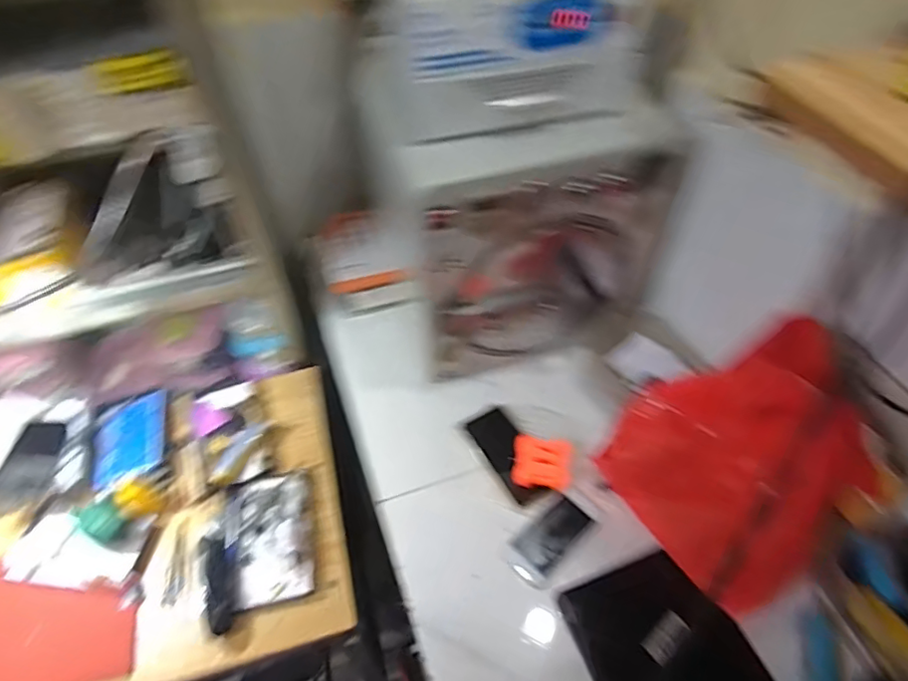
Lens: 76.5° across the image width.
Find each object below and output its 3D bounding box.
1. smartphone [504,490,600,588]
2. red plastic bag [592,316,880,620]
[{"bbox_3d":[0.132,0.258,0.763,0.136,0.005,0.065,-42,60,-18],"label":"smartphone"},{"bbox_3d":[0.333,0.135,0.682,0.179,0.290,0.264,-24,55,-18],"label":"red plastic bag"}]

